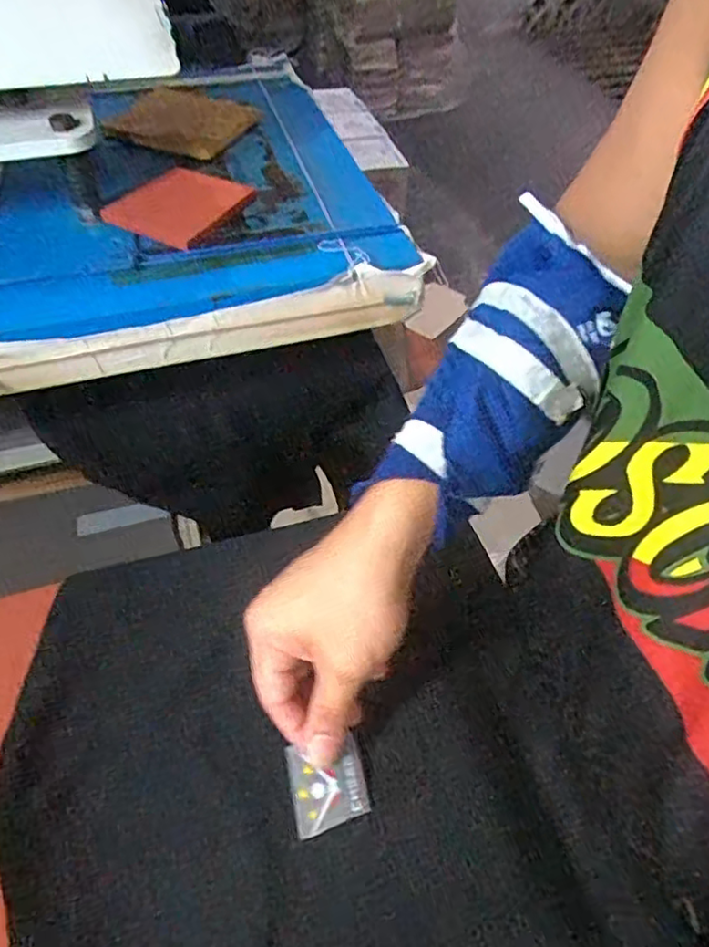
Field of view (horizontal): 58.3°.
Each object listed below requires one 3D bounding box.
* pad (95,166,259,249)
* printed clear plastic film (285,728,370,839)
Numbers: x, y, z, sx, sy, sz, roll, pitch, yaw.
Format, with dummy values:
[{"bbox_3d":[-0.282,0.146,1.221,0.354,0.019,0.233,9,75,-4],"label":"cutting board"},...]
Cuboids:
[{"bbox_3d":[-0.133,-0.209,0.487,0.072,0.011,0.090,23,54,17],"label":"pad"},{"bbox_3d":[-0.013,0.163,0.334,0.040,0.004,0.039,-3,69,-27],"label":"printed clear plastic film"}]

